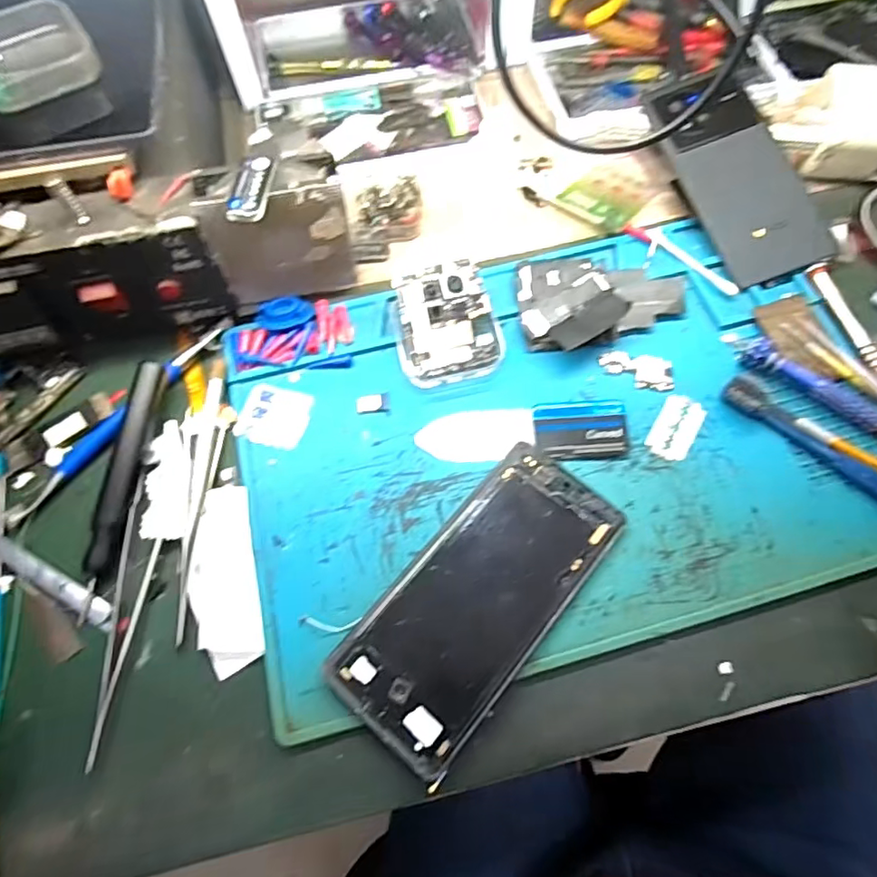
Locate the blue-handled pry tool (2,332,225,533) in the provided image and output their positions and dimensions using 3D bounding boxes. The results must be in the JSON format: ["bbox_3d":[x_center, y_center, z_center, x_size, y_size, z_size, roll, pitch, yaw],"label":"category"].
[{"bbox_3d":[-0.193,-0.013,0.337,0.018,0.011,0.157,36,72,15],"label":"blue-handled pry tool"}]

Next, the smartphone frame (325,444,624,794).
[{"bbox_3d":[0.022,0.080,0.291,0.075,0.011,0.163,37,73,15],"label":"smartphone frame"}]

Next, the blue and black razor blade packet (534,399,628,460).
[{"bbox_3d":[0.084,-0.006,0.331,0.053,0.004,0.037,-4,67,-1],"label":"blue and black razor blade packet"}]

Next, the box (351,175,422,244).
[{"bbox_3d":[-0.038,-0.168,0.401,0.049,0.018,0.050,1,67,2],"label":"box"}]

